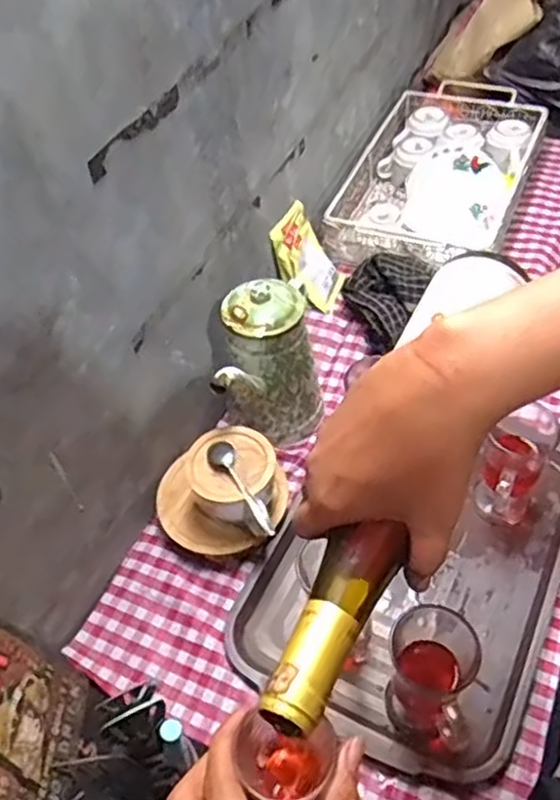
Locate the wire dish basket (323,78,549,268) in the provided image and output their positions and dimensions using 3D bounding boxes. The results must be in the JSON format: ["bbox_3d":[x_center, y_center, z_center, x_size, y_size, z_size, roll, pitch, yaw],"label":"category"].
[{"bbox_3d":[0.264,-0.381,1.141,0.271,0.116,0.448,16,53,19],"label":"wire dish basket"}]

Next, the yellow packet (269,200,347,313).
[{"bbox_3d":[0.041,-0.207,1.005,0.013,0.146,0.107,-7,42,42],"label":"yellow packet"}]

